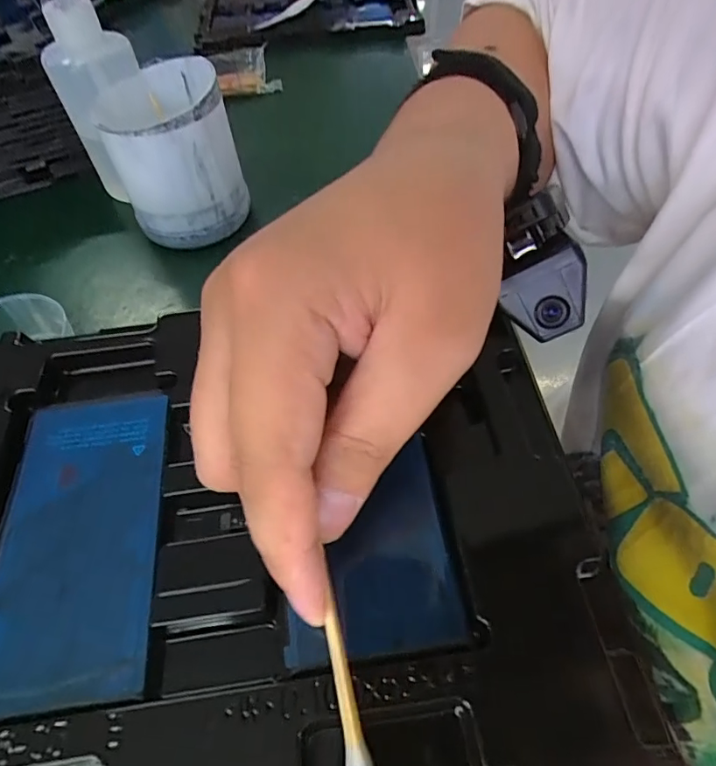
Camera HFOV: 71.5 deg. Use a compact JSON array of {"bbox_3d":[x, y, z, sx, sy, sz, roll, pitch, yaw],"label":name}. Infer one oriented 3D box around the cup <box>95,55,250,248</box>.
[{"bbox_3d":[-0.128,-0.159,0.348,0.078,0.092,0.081,-1,54,1],"label":"cup"}]

